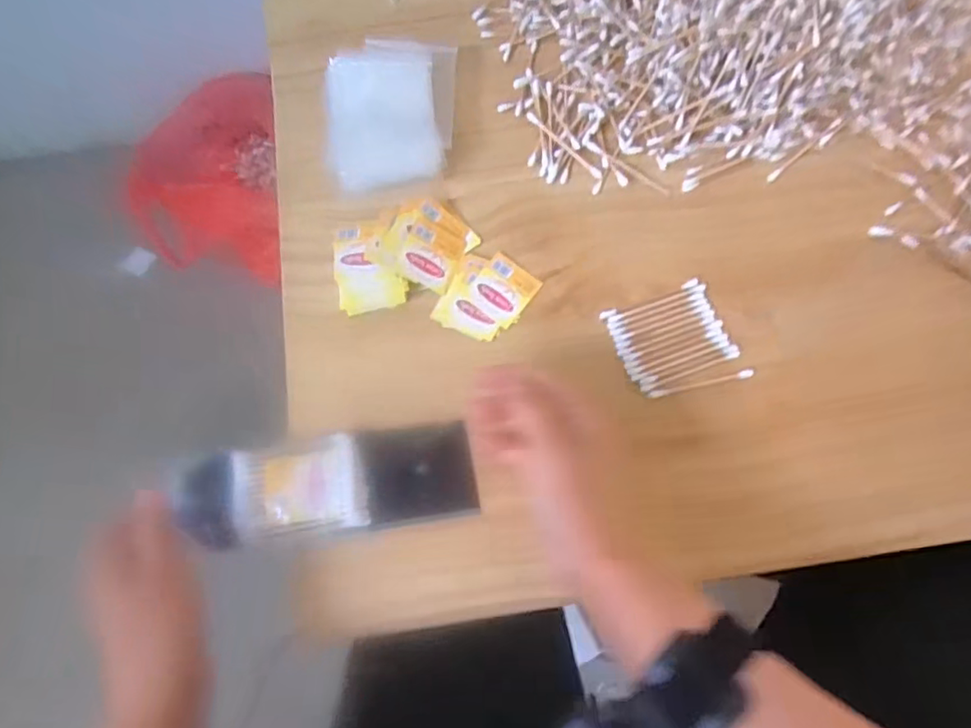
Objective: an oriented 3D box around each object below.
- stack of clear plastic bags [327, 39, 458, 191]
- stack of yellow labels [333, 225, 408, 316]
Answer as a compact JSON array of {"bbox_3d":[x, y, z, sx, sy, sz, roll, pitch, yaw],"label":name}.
[{"bbox_3d":[-0.067,-0.181,0.430,0.093,0.022,0.111,-7,74,0],"label":"stack of clear plastic bags"},{"bbox_3d":[-0.078,-0.066,0.397,0.044,0.021,0.059,-8,74,-1],"label":"stack of yellow labels"}]

